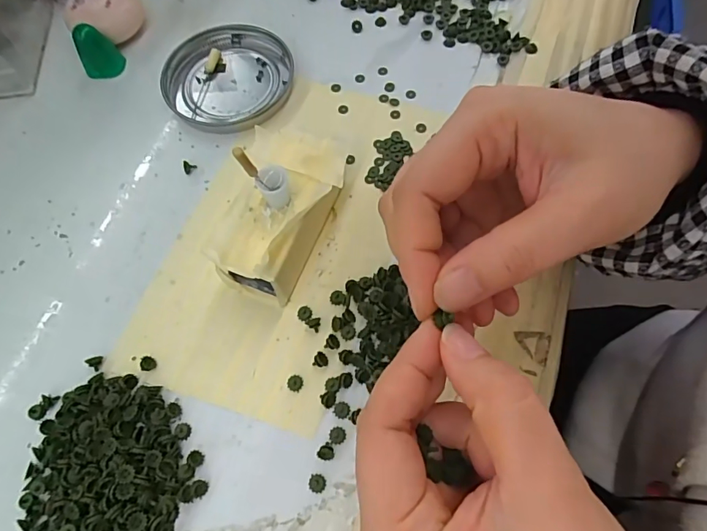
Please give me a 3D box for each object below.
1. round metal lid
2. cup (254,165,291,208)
[{"bbox_3d":[-0.077,-0.117,0.290,0.074,0.009,0.079,-1,66,2],"label":"round metal lid"},{"bbox_3d":[-0.035,-0.035,0.211,0.014,0.016,0.012,-20,66,-5],"label":"cup"}]

